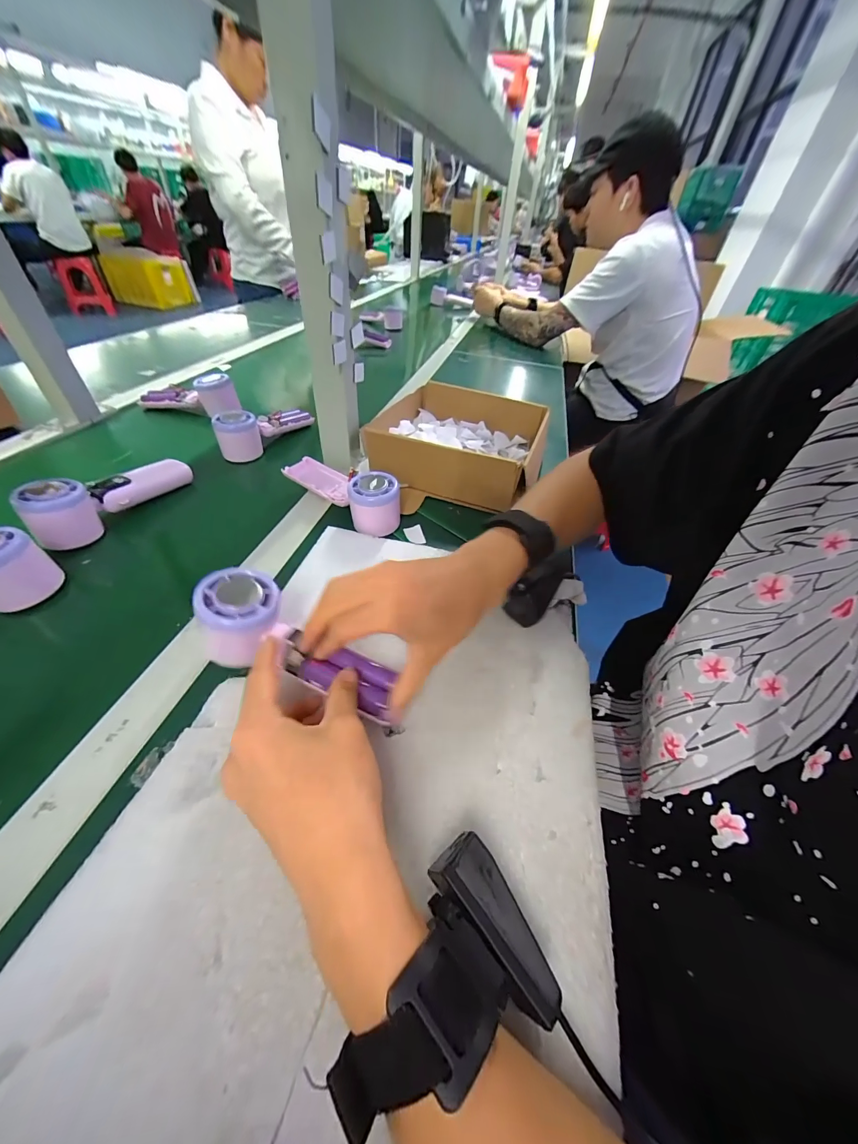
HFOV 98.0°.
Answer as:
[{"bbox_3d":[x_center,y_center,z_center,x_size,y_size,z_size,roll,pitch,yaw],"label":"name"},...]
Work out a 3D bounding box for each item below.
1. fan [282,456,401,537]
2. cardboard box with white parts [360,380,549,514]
[{"bbox_3d":[-0.102,-0.105,0.443,0.168,0.046,0.058,34,51,24],"label":"fan"},{"bbox_3d":[0.043,-0.193,0.533,0.210,0.076,0.229,17,46,10],"label":"cardboard box with white parts"}]

